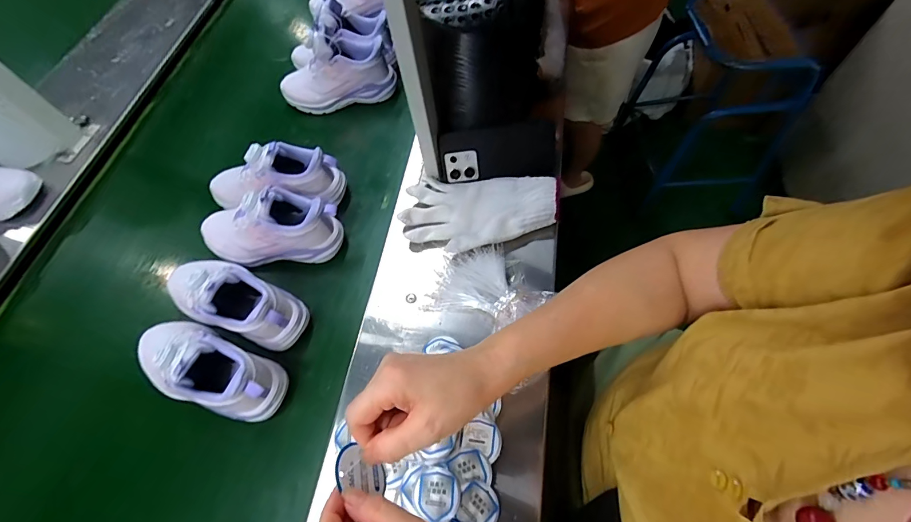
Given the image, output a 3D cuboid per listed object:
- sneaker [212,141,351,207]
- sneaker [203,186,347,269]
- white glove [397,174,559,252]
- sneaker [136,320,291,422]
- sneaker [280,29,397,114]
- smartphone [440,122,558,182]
[{"bbox_3d":[-0.276,-0.116,0.572,0.208,0.092,0.096,-3,54,-1],"label":"sneaker"},{"bbox_3d":[-0.263,-0.052,0.546,0.199,0.100,0.065,-1,54,0],"label":"sneaker"},{"bbox_3d":[0.031,-0.071,0.544,0.212,0.053,0.124,4,55,4],"label":"white glove"},{"bbox_3d":[-0.307,0.120,0.475,0.210,0.103,0.082,19,57,14],"label":"sneaker"},{"bbox_3d":[-0.214,-0.338,0.700,0.208,0.123,0.070,-3,54,-1],"label":"sneaker"},{"bbox_3d":[0.063,-0.160,0.577,0.172,0.075,0.013,-4,15,-4],"label":"smartphone"}]

